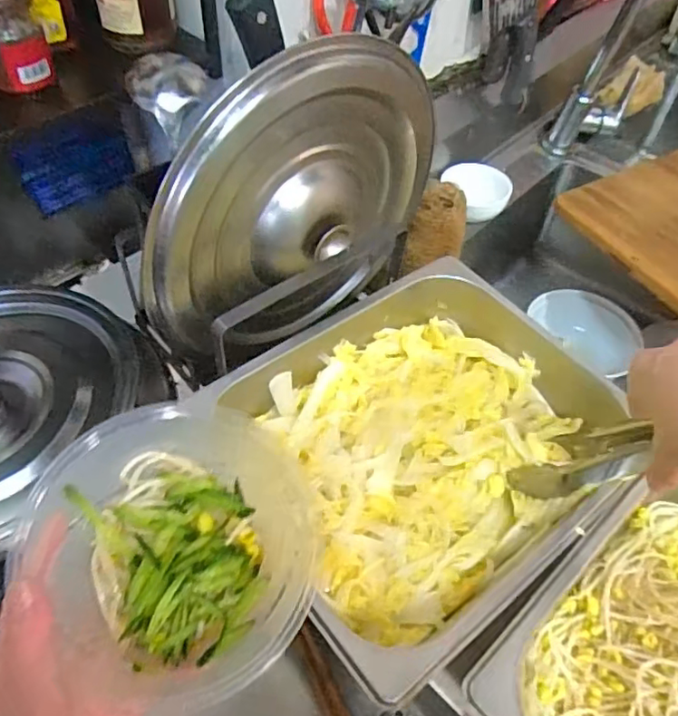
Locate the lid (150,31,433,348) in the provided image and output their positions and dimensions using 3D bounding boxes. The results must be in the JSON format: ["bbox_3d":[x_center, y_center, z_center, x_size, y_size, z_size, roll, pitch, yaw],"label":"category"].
[{"bbox_3d":[-0.026,-0.119,0.513,0.067,0.261,0.290,35,58,21],"label":"lid"}]

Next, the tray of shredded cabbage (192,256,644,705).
[{"bbox_3d":[0.079,0.068,0.516,0.336,0.083,0.272,-31,61,-24],"label":"tray of shredded cabbage"}]

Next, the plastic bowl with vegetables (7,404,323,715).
[{"bbox_3d":[-0.085,0.099,0.330,0.144,0.058,0.154,2,53,-2],"label":"plastic bowl with vegetables"}]

